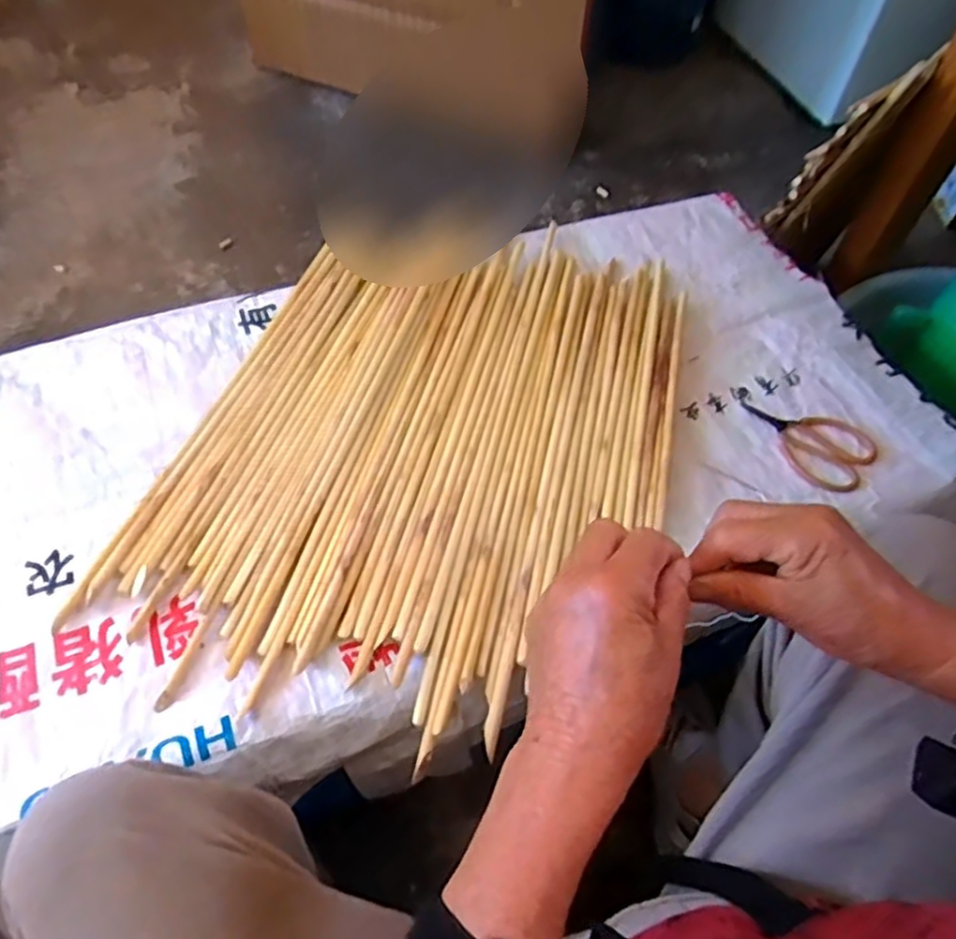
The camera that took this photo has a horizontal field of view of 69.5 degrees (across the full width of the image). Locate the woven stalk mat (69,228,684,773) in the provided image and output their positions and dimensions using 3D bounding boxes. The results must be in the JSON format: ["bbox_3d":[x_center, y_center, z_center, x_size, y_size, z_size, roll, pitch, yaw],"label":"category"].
[{"bbox_3d":[-0.044,-0.042,0.623,0.414,0.023,0.487,11,57,9],"label":"woven stalk mat"}]

